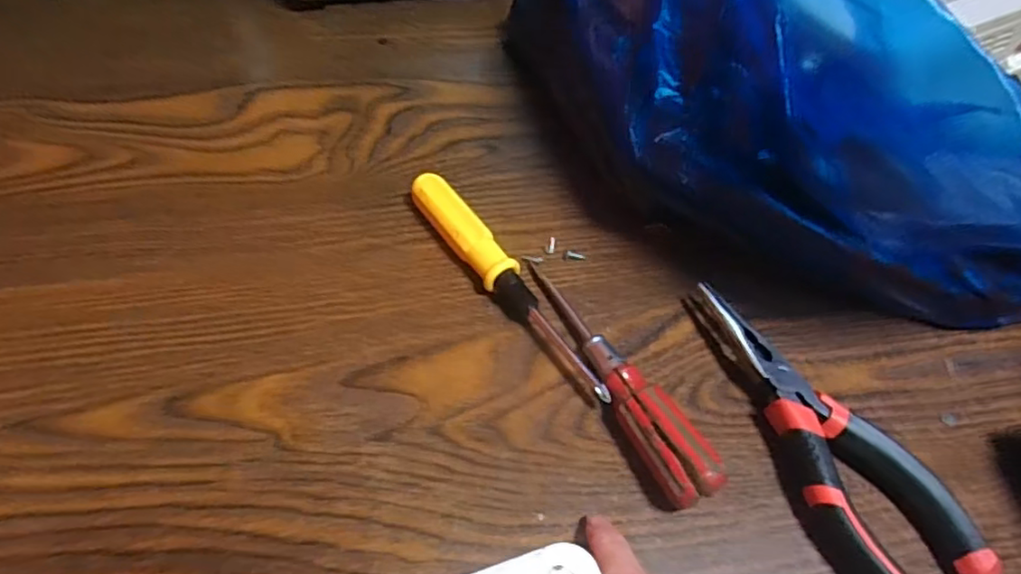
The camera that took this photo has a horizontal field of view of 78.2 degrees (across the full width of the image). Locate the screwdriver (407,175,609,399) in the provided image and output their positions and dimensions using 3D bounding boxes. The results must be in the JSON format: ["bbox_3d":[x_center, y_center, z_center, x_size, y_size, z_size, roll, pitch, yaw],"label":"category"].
[{"bbox_3d":[-0.003,-0.003,0.315,0.019,0.019,0.153,-31,63,-23],"label":"screwdriver"}]

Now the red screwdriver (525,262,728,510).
[{"bbox_3d":[0.044,0.039,0.285,0.025,0.025,0.130,-25,60,-20],"label":"red screwdriver"}]

